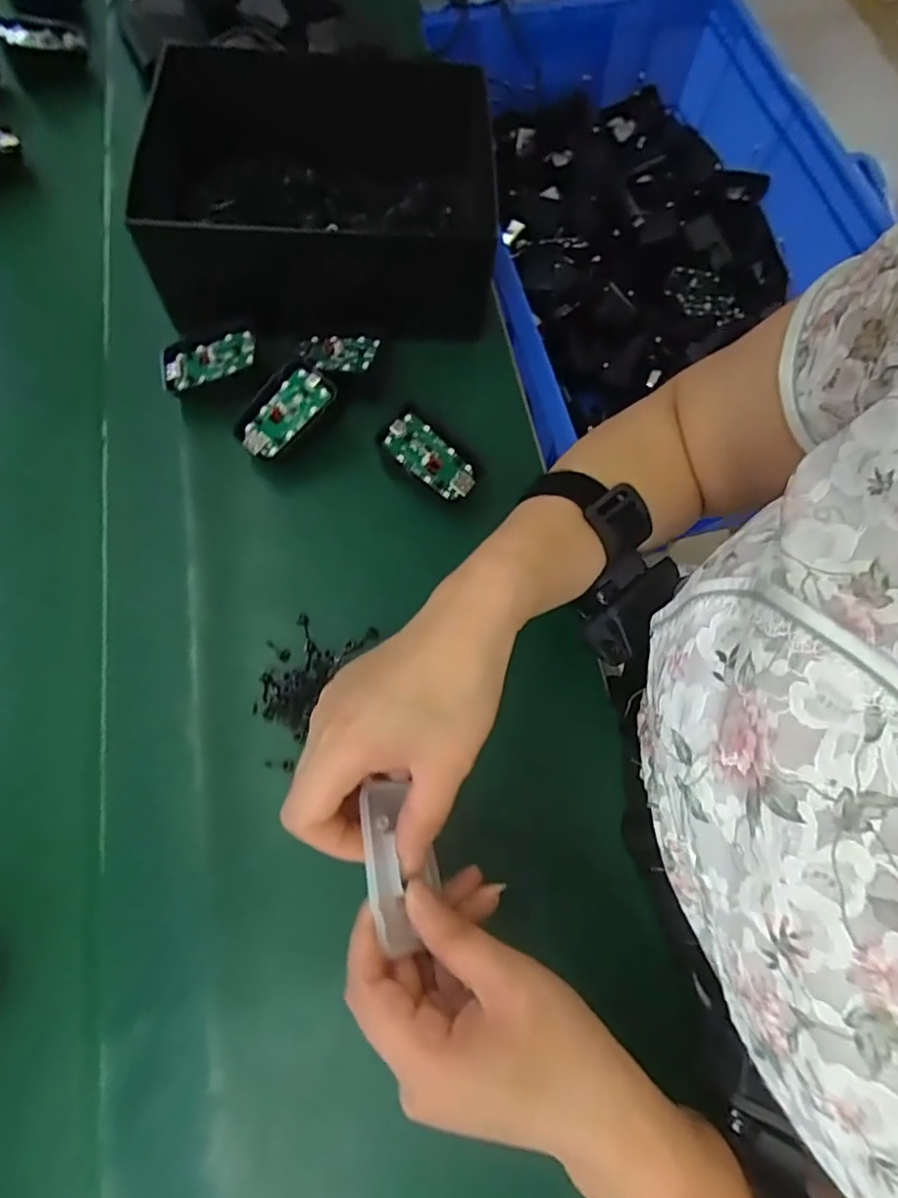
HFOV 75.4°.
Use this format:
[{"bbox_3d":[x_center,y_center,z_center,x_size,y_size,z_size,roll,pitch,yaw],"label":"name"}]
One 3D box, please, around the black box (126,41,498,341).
[{"bbox_3d":[-0.091,-0.299,0.435,0.254,0.097,0.196,-2,72,-3],"label":"black box"}]

